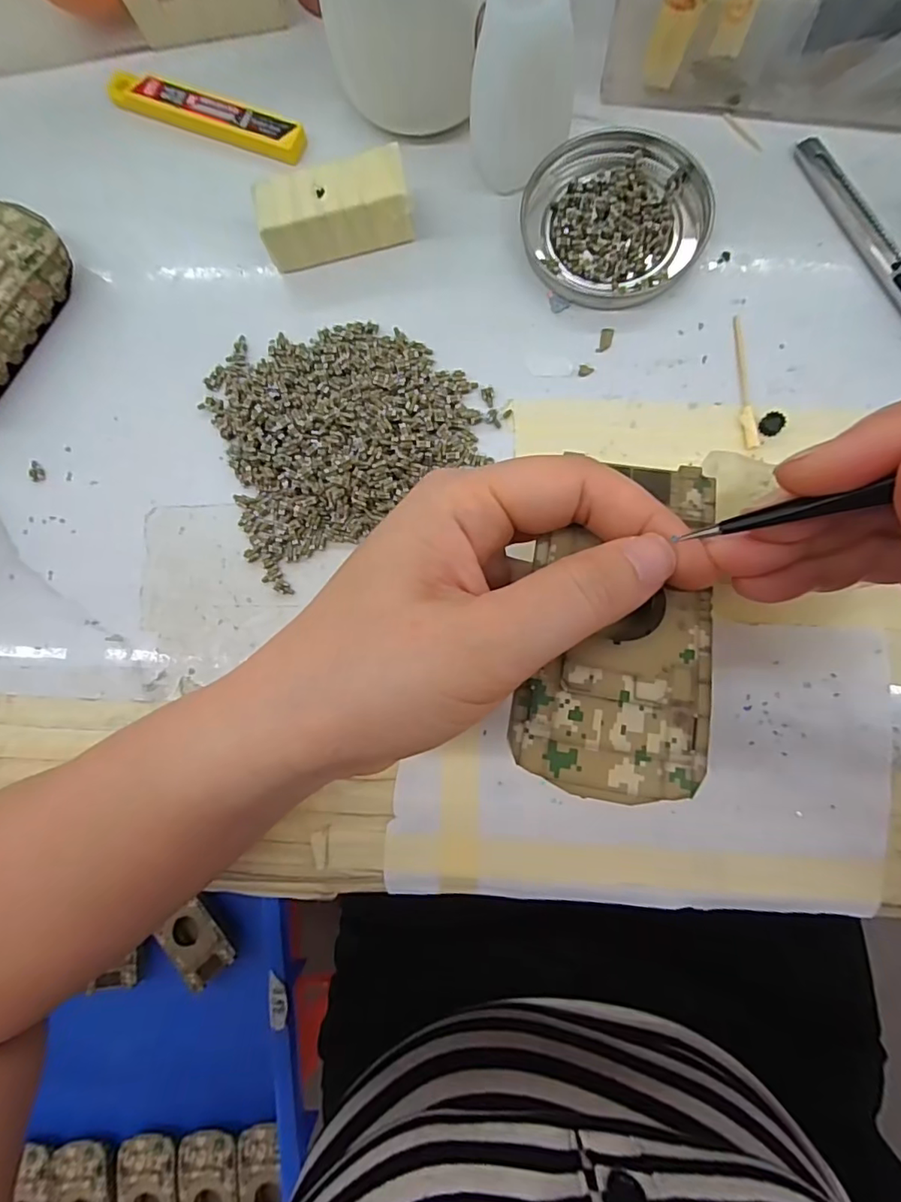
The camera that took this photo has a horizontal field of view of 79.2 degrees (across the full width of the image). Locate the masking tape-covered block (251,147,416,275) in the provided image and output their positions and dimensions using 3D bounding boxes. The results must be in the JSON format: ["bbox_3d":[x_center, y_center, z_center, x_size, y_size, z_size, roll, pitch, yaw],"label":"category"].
[{"bbox_3d":[-0.050,-0.170,0.237,0.063,0.022,0.028,-15,82,3],"label":"masking tape-covered block"}]

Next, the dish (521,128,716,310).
[{"bbox_3d":[0.072,-0.169,0.238,0.079,0.010,0.078,-1,83,5],"label":"dish"}]

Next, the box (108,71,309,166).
[{"bbox_3d":[-0.118,-0.231,0.261,0.102,0.010,0.019,22,85,7],"label":"box"}]

